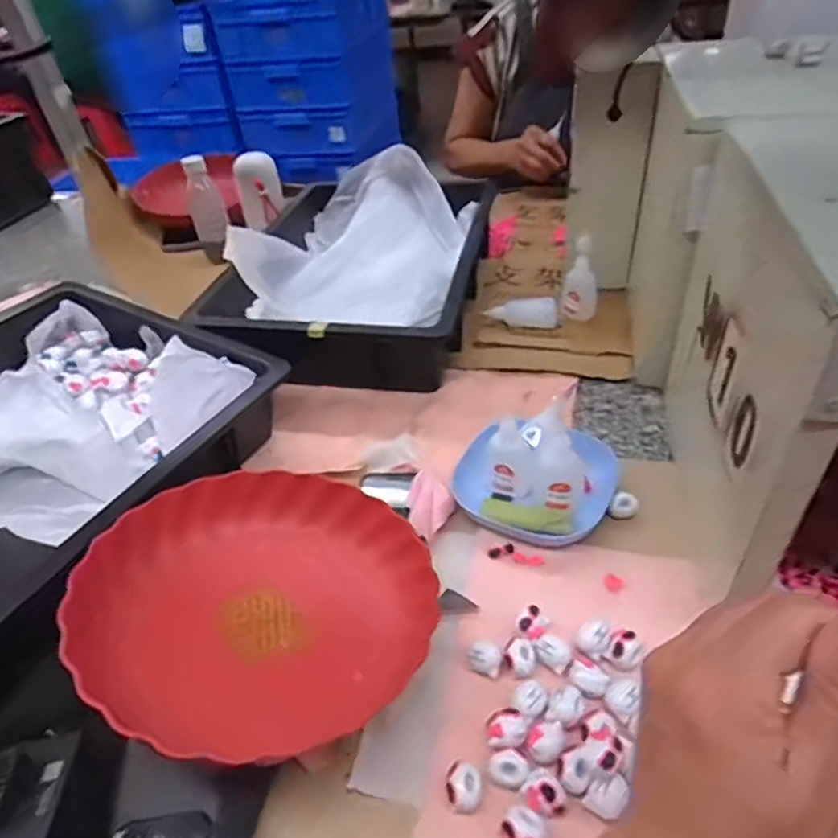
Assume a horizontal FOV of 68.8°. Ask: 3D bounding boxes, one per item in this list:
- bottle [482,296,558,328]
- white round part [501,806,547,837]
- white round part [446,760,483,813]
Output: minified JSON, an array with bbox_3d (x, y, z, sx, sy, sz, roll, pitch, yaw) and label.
[{"bbox_3d":[0.132,-0.130,0.768,0.086,0.031,0.032,-9,40,-6],"label":"bottle"},{"bbox_3d":[0.061,0.238,0.354,0.024,0.017,0.020,15,43,22],"label":"white round part"},{"bbox_3d":[0.027,0.226,0.373,0.021,0.015,0.026,6,41,13],"label":"white round part"}]

